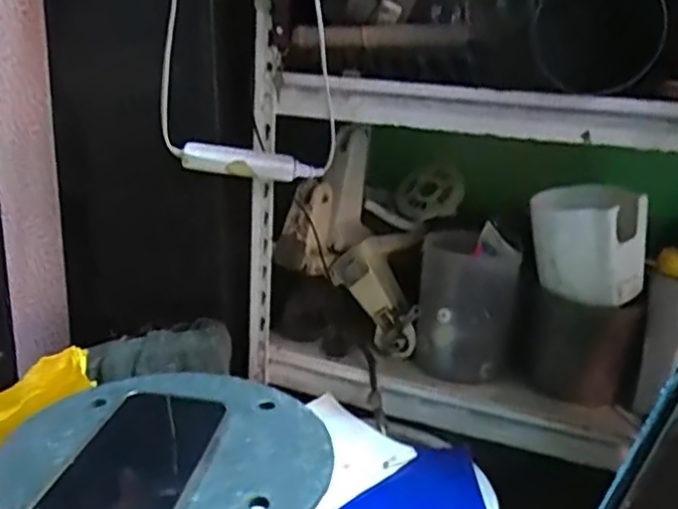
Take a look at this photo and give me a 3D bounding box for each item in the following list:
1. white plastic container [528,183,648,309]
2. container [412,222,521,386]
[{"bbox_3d":[0.311,-0.016,0.844,0.132,0.137,0.087,16,20,39],"label":"white plastic container"},{"bbox_3d":[0.177,0.065,0.939,0.128,0.181,0.138,6,16,10],"label":"container"}]

